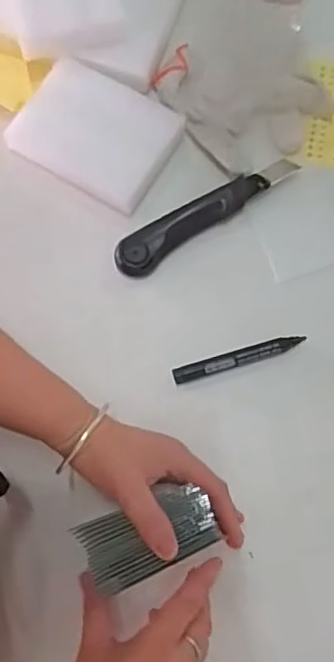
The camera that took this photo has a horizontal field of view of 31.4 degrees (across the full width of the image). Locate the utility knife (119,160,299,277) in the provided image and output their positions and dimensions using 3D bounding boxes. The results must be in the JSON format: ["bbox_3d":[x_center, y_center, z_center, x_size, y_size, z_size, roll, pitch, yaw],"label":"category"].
[{"bbox_3d":[0.035,-0.110,0.539,0.184,0.014,0.036,-32,78,-9],"label":"utility knife"}]

